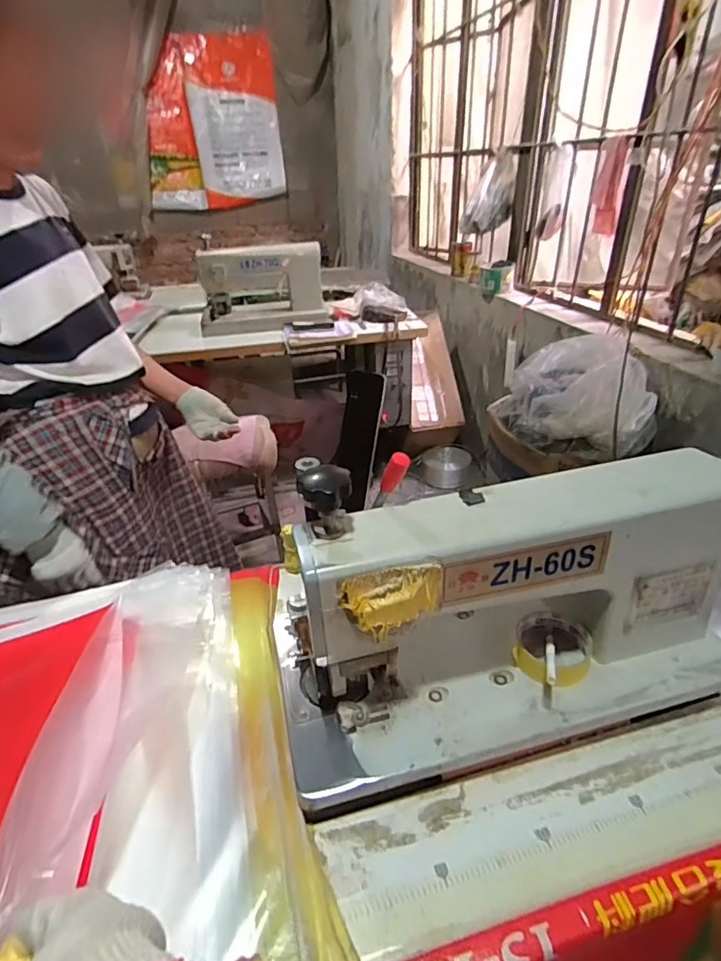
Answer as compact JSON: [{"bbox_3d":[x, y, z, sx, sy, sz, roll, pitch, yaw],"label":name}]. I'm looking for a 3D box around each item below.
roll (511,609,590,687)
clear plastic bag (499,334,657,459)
[{"bbox_3d":[0.214,0.186,0.578,0.077,0.027,0.086,12,34,22],"label":"roll"},{"bbox_3d":[0.595,-0.236,1.429,0.415,0.229,0.295,10,33,20],"label":"clear plastic bag"}]

